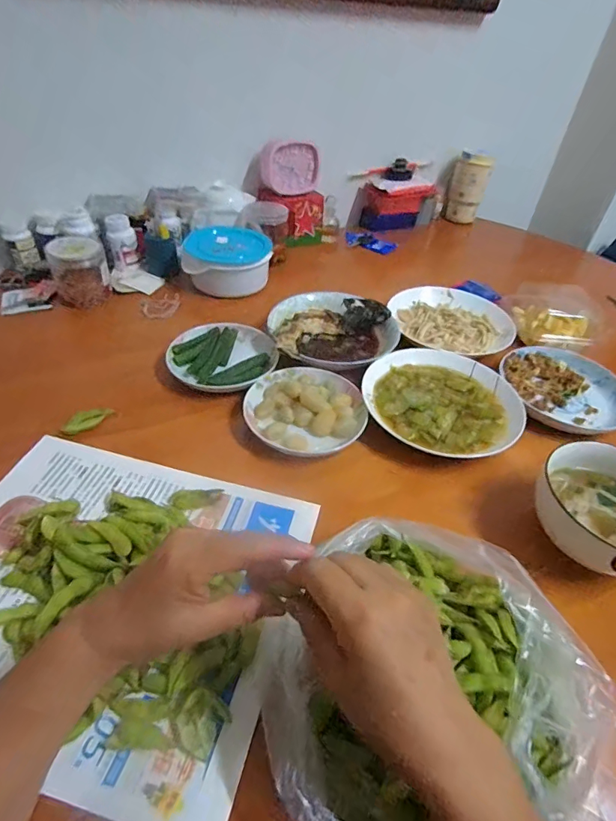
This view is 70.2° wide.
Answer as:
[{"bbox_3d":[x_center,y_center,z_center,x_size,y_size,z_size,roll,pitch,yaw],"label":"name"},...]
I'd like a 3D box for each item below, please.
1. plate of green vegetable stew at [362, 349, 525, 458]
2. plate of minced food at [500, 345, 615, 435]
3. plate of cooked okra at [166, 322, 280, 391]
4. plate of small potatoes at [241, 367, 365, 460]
[{"bbox_3d":[0.177,-0.011,0.587,0.198,0.035,0.184,3,43,-3],"label":"plate of green vegetable stew"},{"bbox_3d":[0.363,-0.035,0.625,0.150,0.028,0.172,-7,44,-13],"label":"plate of minced food"},{"bbox_3d":[-0.121,-0.077,0.633,0.151,0.034,0.143,1,43,-4],"label":"plate of cooked okra"},{"bbox_3d":[-0.005,-0.004,0.561,0.145,0.041,0.145,3,43,-3],"label":"plate of small potatoes"}]

